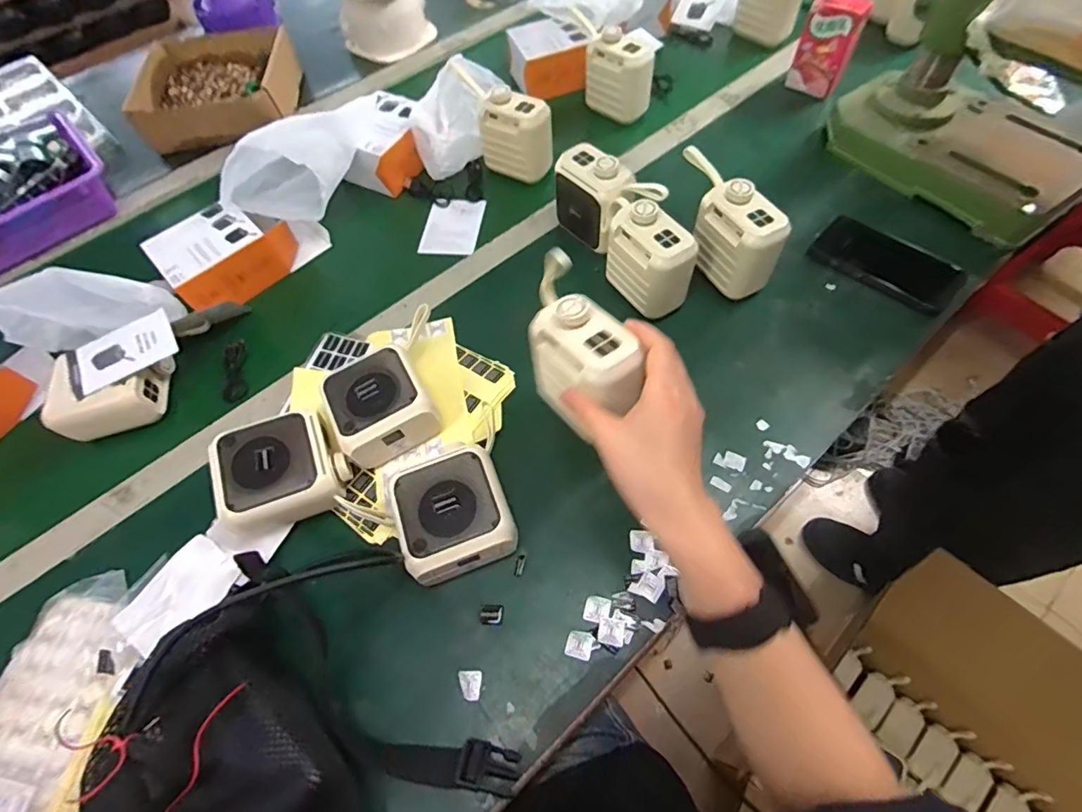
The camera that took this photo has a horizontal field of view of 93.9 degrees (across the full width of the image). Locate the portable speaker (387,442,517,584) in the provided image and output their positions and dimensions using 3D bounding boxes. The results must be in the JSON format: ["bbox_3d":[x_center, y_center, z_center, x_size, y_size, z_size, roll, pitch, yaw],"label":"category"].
[{"bbox_3d":[-0.071,0.088,0.421,0.095,0.048,0.100,-20,60,-10],"label":"portable speaker"}]

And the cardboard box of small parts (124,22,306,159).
[{"bbox_3d":[-0.484,-0.476,0.768,0.206,0.070,0.216,-3,59,0],"label":"cardboard box of small parts"}]

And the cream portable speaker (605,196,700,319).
[{"bbox_3d":[0.109,-0.155,0.522,0.053,0.093,0.095,-27,62,-14],"label":"cream portable speaker"}]

